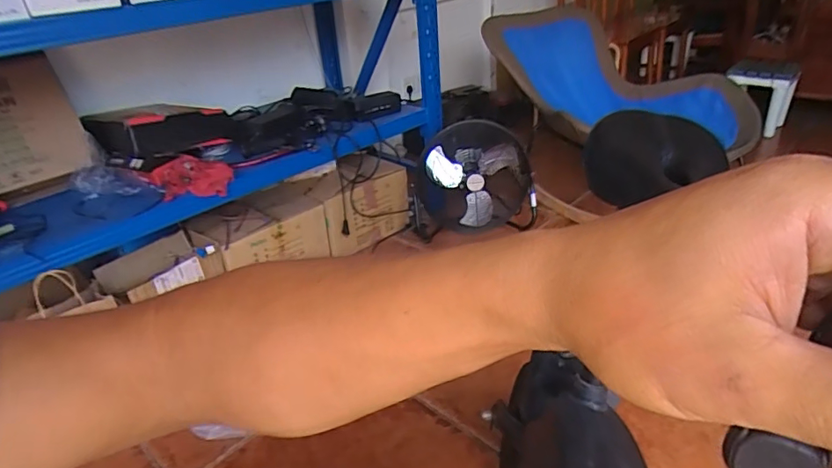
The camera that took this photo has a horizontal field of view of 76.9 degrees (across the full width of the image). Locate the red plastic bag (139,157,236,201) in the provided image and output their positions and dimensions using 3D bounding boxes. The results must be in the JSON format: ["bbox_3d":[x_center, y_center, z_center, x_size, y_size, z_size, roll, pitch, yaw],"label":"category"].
[{"bbox_3d":[-0.557,-0.136,1.274,0.208,0.070,0.093,-9,30,-7],"label":"red plastic bag"}]

